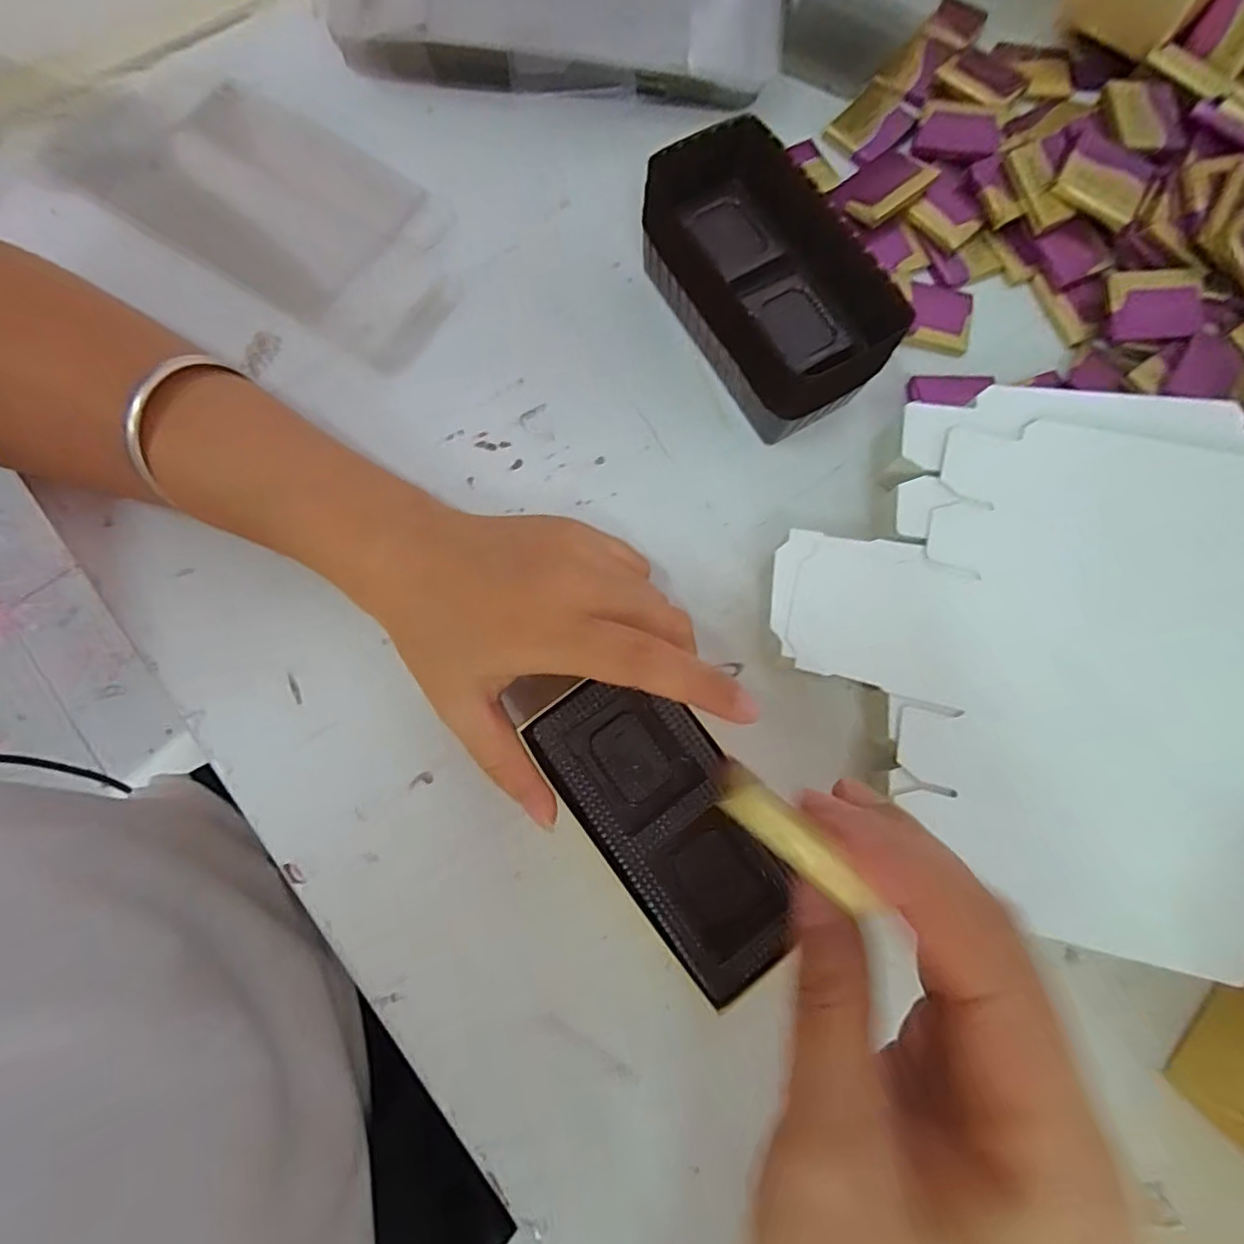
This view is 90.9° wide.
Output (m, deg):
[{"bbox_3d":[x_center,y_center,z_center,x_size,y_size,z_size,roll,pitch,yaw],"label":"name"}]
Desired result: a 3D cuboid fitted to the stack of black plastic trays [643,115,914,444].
[{"bbox_3d":[0.059,-0.142,0.262,0.062,0.050,0.120,-31,81,-9],"label":"stack of black plastic trays"}]

